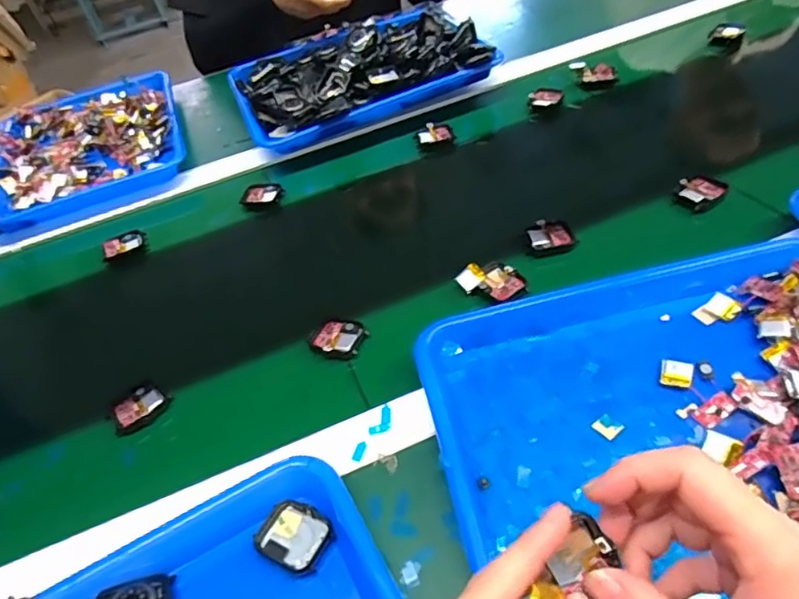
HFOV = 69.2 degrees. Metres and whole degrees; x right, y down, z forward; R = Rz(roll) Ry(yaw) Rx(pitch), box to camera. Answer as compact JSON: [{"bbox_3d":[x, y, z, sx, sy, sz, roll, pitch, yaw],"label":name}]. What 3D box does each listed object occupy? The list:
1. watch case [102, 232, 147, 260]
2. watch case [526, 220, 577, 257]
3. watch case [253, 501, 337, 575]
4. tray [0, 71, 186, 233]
[{"bbox_3d":[-0.304,-0.062,0.640,0.046,0.008,0.030,-18,49,-11],"label":"watch case"},{"bbox_3d":[0.142,-0.059,0.549,0.041,0.014,0.036,-10,47,-4],"label":"watch case"},{"bbox_3d":[-0.067,0.154,0.375,0.045,0.009,0.037,19,52,21],"label":"watch case"},{"bbox_3d":[-0.428,-0.217,0.789,0.251,0.040,0.294,-19,49,-12],"label":"tray"}]

